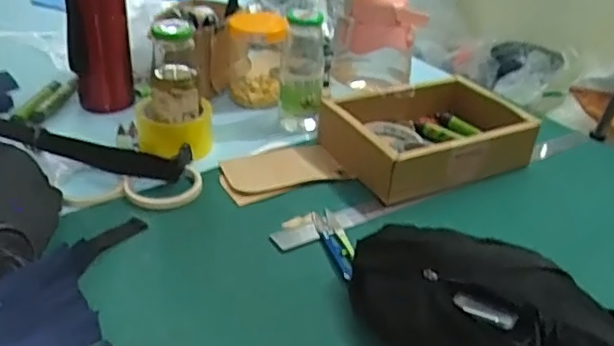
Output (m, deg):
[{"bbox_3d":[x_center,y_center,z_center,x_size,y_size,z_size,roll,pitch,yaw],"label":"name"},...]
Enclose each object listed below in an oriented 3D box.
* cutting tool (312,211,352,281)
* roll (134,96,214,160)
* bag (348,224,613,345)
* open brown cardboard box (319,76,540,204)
[{"bbox_3d":[0.027,0.075,0.651,0.015,0.006,0.113,-6,35,-18],"label":"cutting tool"},{"bbox_3d":[-0.172,-0.059,0.795,0.097,0.052,0.089,-3,34,-12],"label":"roll"},{"bbox_3d":[0.178,0.133,0.512,0.171,0.078,0.308,-19,40,-33],"label":"bag"},{"bbox_3d":[0.164,-0.054,0.808,0.235,0.063,0.166,-12,37,-25],"label":"open brown cardboard box"}]

